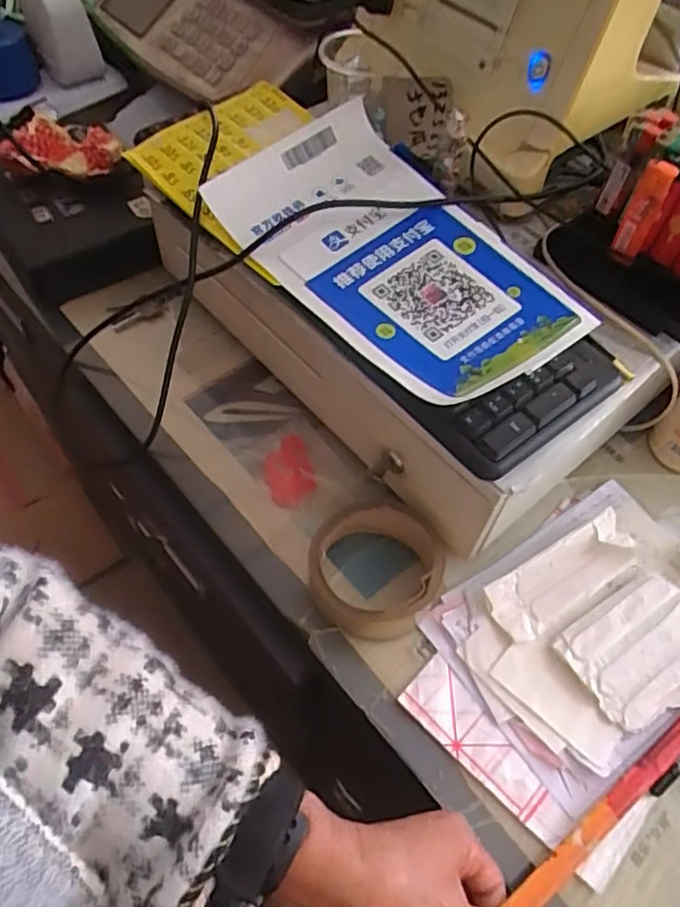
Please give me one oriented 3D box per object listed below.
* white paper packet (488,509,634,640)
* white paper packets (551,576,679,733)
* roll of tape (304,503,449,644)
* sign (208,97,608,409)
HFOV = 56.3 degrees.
[{"bbox_3d":[0.161,0.086,0.451,0.120,0.017,0.043,-27,65,-18],"label":"white paper packet"},{"bbox_3d":[0.210,0.133,0.432,0.107,0.008,0.076,-26,65,-18],"label":"white paper packets"},{"bbox_3d":[0.025,0.077,0.446,0.087,0.044,0.093,2,59,-3],"label":"roll of tape"},{"bbox_3d":[0.038,-0.144,0.450,0.145,0.031,0.262,-35,68,-22],"label":"sign"}]

